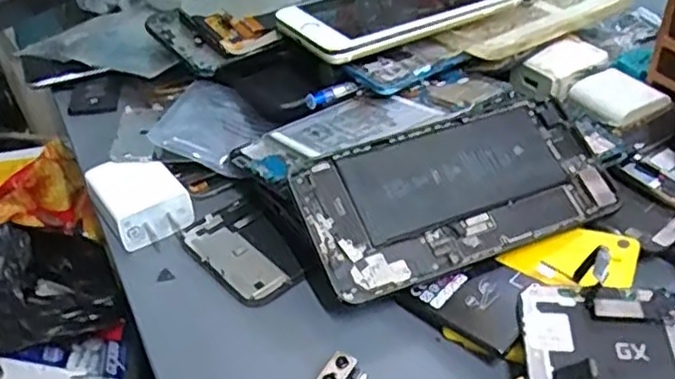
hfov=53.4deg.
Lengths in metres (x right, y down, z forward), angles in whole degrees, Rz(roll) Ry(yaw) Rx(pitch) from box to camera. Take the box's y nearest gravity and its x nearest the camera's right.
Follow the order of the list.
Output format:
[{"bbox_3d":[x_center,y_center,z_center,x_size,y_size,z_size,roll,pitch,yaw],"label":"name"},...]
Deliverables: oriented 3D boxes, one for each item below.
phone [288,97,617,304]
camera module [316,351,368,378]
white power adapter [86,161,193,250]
[{"bbox_3d":[0.058,0.000,0.328,0.151,0.004,0.075,-17,66,-17],"label":"phone"},{"bbox_3d":[0.002,0.079,0.283,0.017,0.006,0.021,28,48,33],"label":"camera module"},{"bbox_3d":[-0.108,0.005,0.361,0.041,0.026,0.048,-29,45,-28],"label":"white power adapter"}]

